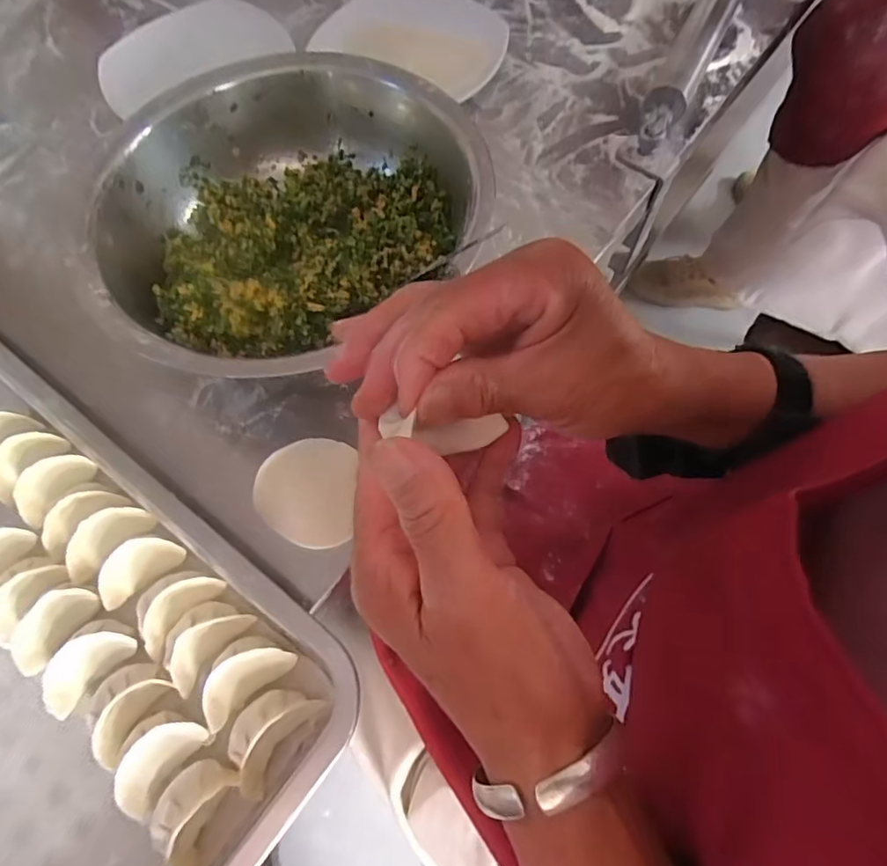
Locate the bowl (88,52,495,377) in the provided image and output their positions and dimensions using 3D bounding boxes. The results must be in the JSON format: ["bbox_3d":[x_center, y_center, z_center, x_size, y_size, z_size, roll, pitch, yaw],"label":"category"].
[{"bbox_3d":[-0.117,-0.157,0.420,0.249,0.083,0.270,-1,64,2],"label":"bowl"}]

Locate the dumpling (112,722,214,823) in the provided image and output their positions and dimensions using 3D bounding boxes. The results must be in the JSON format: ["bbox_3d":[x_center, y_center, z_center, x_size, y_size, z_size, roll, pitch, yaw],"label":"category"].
[{"bbox_3d":[-0.153,0.180,0.306,0.025,0.036,0.054,38,73,16],"label":"dumpling"}]

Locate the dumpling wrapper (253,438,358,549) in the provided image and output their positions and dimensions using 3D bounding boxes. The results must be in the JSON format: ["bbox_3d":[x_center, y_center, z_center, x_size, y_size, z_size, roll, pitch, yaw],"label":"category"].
[{"bbox_3d":[-0.094,0.039,0.377,0.064,0.004,0.073,4,69,-7],"label":"dumpling wrapper"}]

